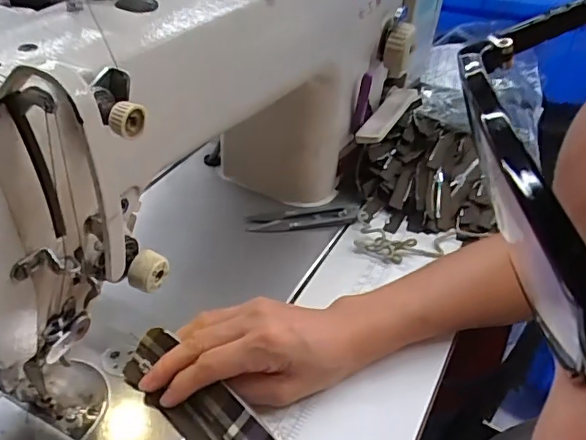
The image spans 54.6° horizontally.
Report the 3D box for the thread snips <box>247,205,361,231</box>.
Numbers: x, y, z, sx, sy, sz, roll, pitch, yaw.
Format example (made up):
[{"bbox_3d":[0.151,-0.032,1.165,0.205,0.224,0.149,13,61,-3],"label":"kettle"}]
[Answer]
[{"bbox_3d":[0.010,-0.003,0.515,0.103,0.008,0.024,-6,41,-15],"label":"thread snips"}]

